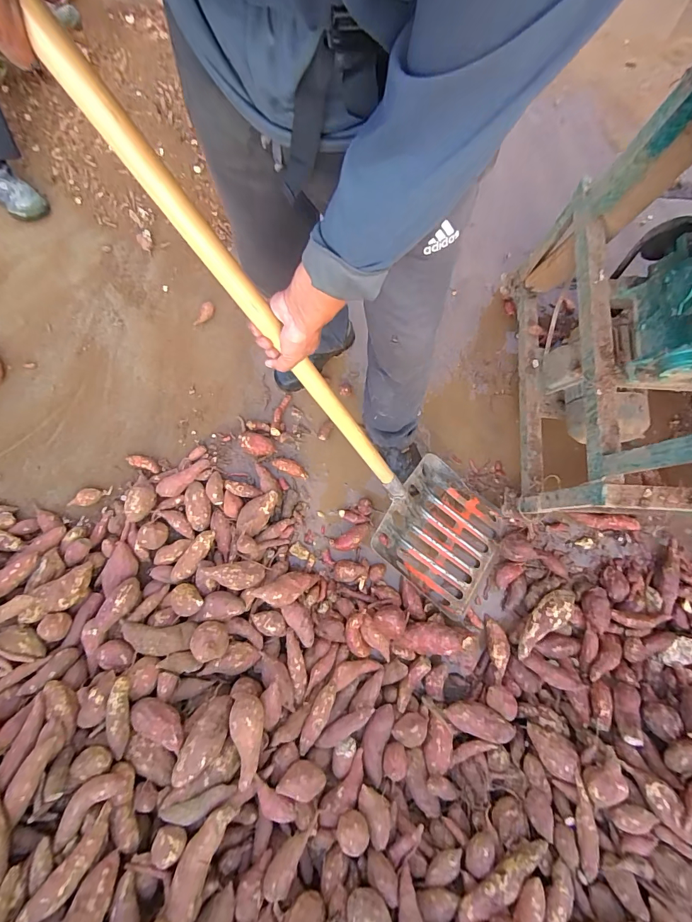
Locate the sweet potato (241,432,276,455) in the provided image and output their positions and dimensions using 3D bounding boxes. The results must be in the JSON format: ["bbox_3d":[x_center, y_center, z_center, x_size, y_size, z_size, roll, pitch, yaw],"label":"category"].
[{"bbox_3d":[-0.261,-0.050,1.170,0.096,0.063,0.071,4,81,-1],"label":"sweet potato"}]

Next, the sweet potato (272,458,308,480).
[{"bbox_3d":[-0.165,0.022,1.181,0.107,0.033,0.042,27,81,3],"label":"sweet potato"}]

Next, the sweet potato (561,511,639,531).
[{"bbox_3d":[0.746,0.175,1.144,0.196,0.039,0.044,5,81,-1],"label":"sweet potato"}]

